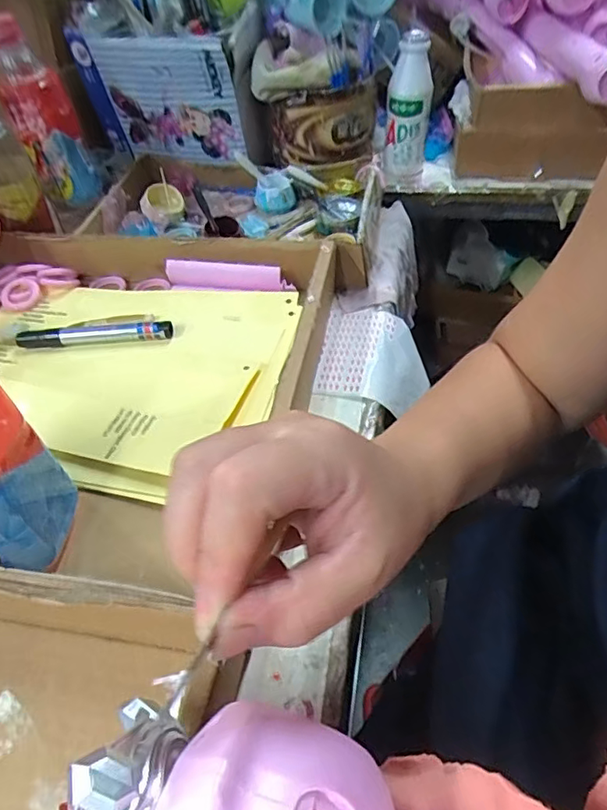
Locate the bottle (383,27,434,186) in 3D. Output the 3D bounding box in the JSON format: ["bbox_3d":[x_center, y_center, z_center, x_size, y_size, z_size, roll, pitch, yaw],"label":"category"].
[{"bbox_3d":[0.122,-0.344,0.622,0.049,0.146,0.048,7,49,10],"label":"bottle"}]

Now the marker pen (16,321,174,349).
[{"bbox_3d":[-0.184,-0.062,0.468,0.135,0.014,0.015,-3,48,0],"label":"marker pen"}]

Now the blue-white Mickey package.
[{"bbox_3d":[-0.153,-0.328,0.575,0.155,0.135,0.023,3,67,9],"label":"blue-white Mickey package"}]

